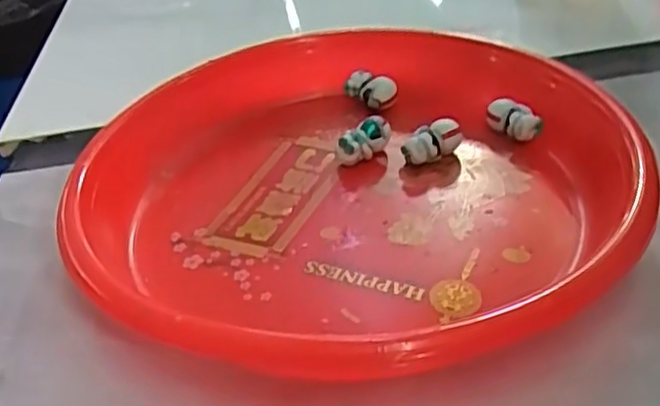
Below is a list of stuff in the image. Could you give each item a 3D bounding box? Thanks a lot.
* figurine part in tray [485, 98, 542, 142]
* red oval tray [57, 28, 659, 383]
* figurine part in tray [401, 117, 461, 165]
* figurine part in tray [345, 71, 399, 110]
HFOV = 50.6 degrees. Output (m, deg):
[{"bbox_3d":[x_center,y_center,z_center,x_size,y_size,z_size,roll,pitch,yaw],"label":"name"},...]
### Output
[{"bbox_3d":[0.075,-0.033,0.287,0.010,0.014,0.021,-27,40,-25],"label":"figurine part in tray"},{"bbox_3d":[0.005,-0.010,0.253,0.193,0.033,0.198,-23,38,-22],"label":"red oval tray"},{"bbox_3d":[0.040,-0.024,0.275,0.024,0.015,0.011,-22,38,-21],"label":"figurine part in tray"},{"bbox_3d":[0.018,-0.052,0.318,0.012,0.015,0.023,-31,42,-29],"label":"figurine part in tray"}]

